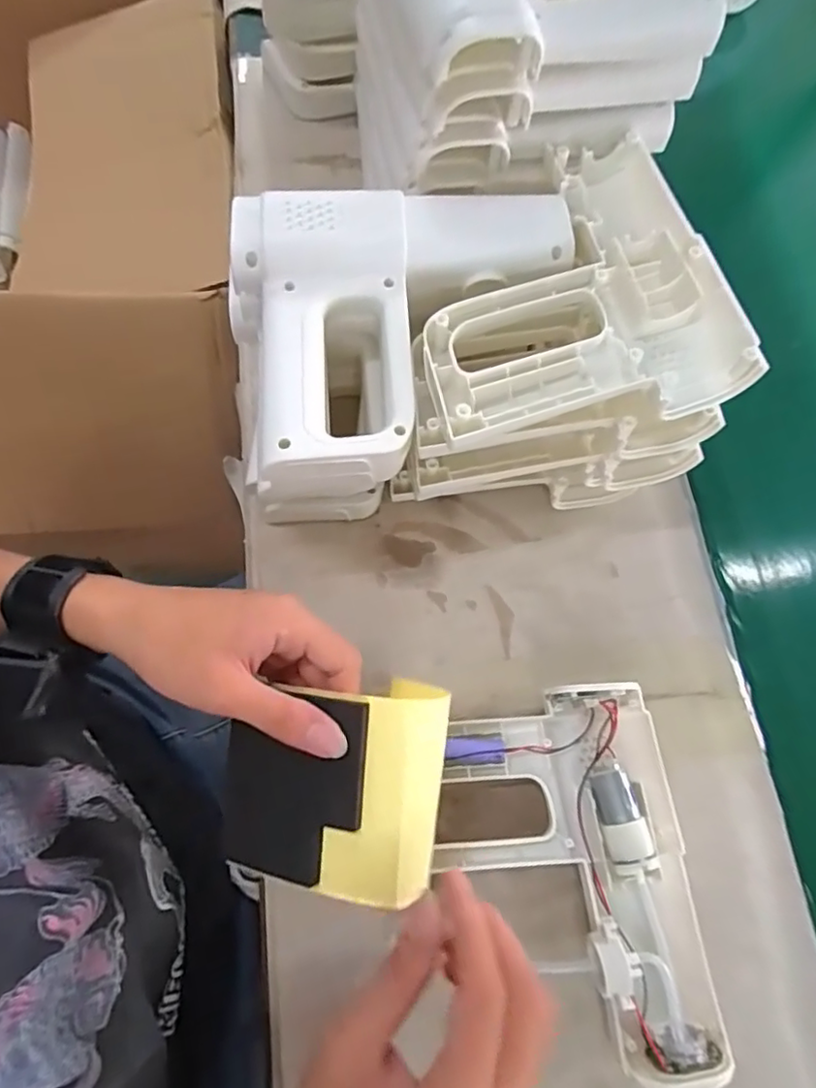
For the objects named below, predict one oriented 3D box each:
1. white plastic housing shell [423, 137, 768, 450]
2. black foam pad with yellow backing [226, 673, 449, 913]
[{"bbox_3d":[0.094,-0.156,0.377,0.186,0.047,0.201,-8,72,-9],"label":"white plastic housing shell"},{"bbox_3d":[-0.036,0.120,0.305,0.103,0.026,0.100,7,72,3],"label":"black foam pad with yellow backing"}]

